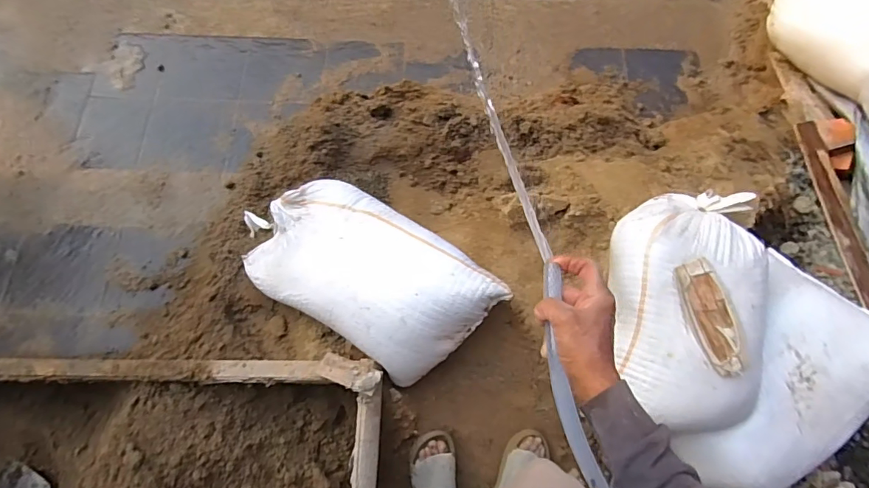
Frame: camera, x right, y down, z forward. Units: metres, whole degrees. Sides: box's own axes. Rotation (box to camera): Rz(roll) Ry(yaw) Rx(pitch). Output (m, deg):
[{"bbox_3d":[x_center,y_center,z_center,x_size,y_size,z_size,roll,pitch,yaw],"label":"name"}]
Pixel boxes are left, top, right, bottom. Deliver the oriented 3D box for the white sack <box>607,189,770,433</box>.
[{"bbox_3d":[0.557,0.130,1.007,0.304,0.165,0.493,0,72,-1],"label":"white sack"}]

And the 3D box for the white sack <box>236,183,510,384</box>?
[{"bbox_3d":[-0.196,0.059,1.165,0.719,0.207,0.334,25,70,25],"label":"white sack"}]

